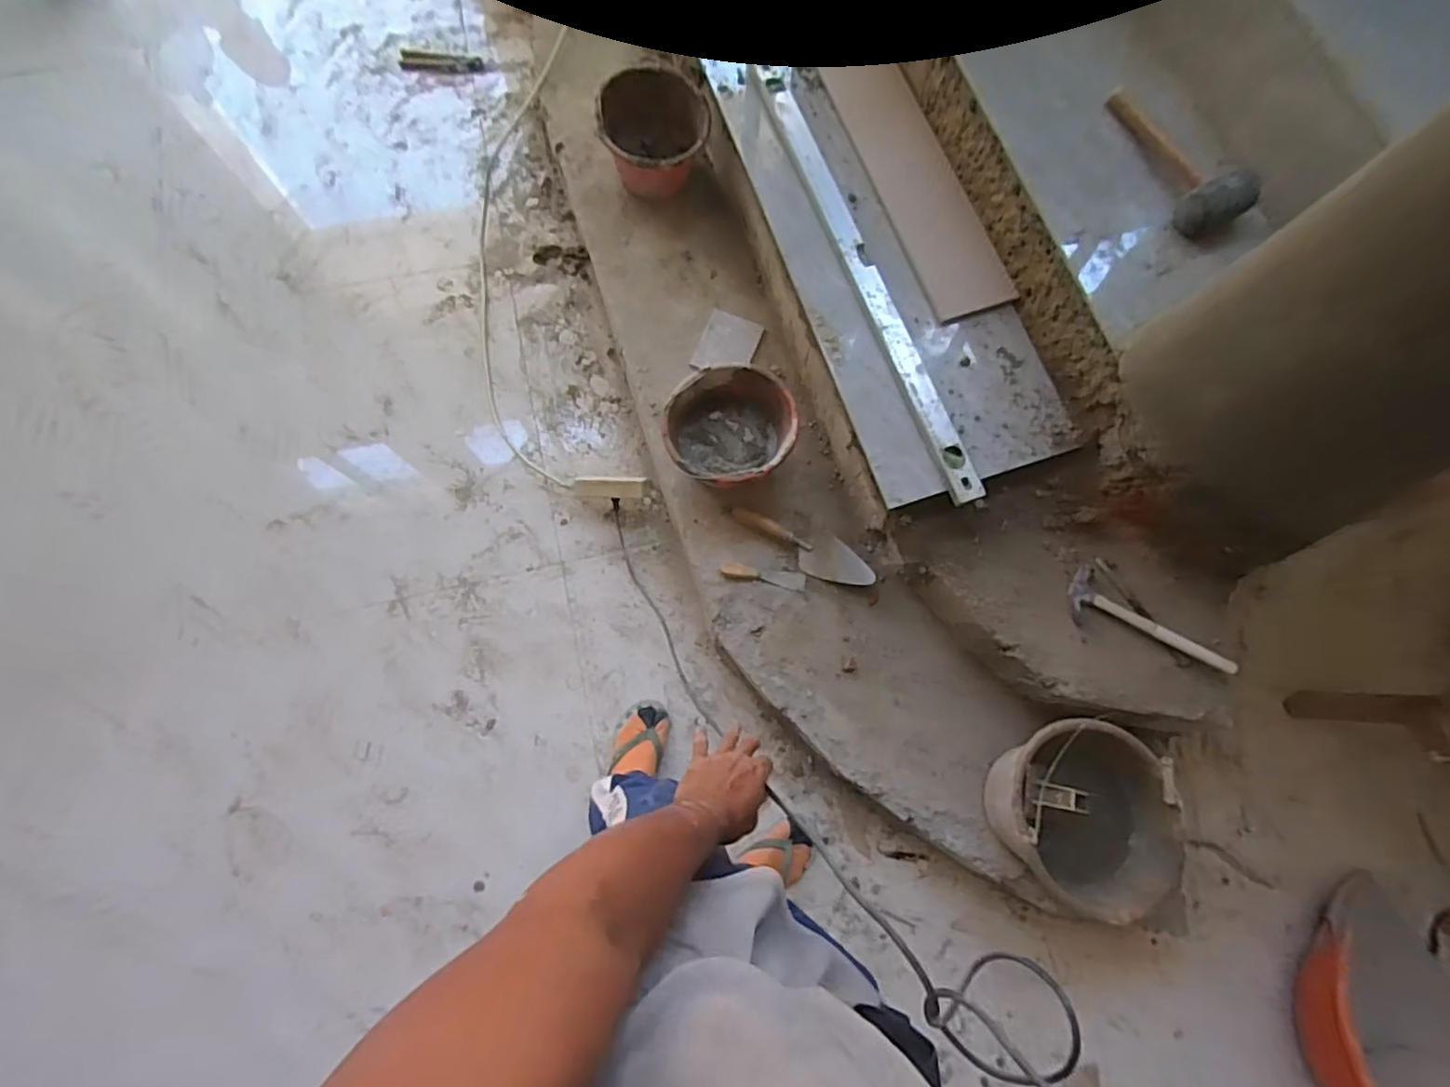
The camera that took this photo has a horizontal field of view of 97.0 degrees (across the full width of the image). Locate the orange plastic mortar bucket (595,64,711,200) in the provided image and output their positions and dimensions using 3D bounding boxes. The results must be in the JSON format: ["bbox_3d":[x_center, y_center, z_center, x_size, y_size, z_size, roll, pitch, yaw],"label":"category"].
[{"bbox_3d":[-0.150,-0.879,1.380,0.225,0.150,0.209,1,77,-3],"label":"orange plastic mortar bucket"}]

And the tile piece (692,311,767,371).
[{"bbox_3d":[0.006,-0.427,1.376,0.117,0.008,0.141,21,77,1],"label":"tile piece"}]

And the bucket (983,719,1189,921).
[{"bbox_3d":[0.580,0.445,1.092,0.249,0.209,0.285,6,77,-2],"label":"bucket"}]

